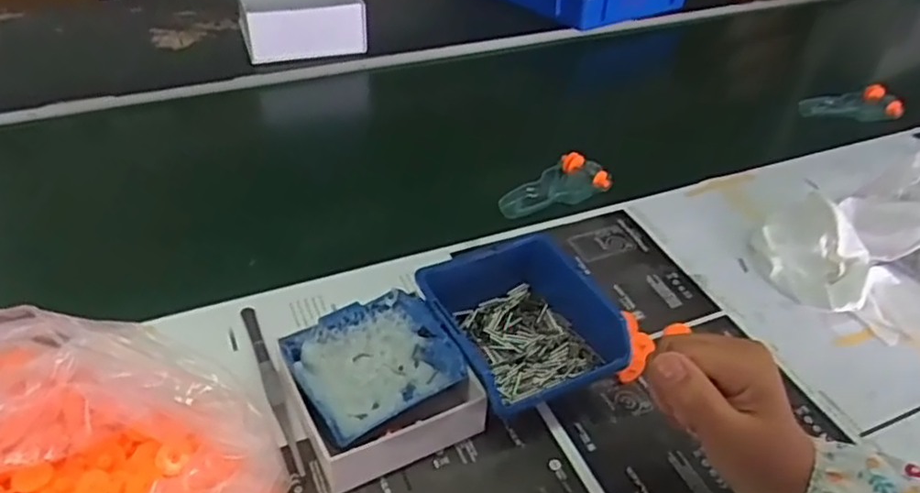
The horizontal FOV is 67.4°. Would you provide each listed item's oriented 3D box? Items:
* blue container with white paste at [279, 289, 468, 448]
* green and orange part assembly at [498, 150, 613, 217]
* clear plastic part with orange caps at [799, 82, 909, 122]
[{"bbox_3d":[-0.058,0.084,0.465,0.097,0.051,0.082,-22,45,-28],"label":"blue container with white paste"},{"bbox_3d":[0.091,-0.061,0.676,0.115,0.020,0.060,-22,45,-28],"label":"green and orange part assembly"},{"bbox_3d":[0.454,-0.167,0.810,0.107,0.026,0.053,-1,39,-5],"label":"clear plastic part with orange caps"}]

